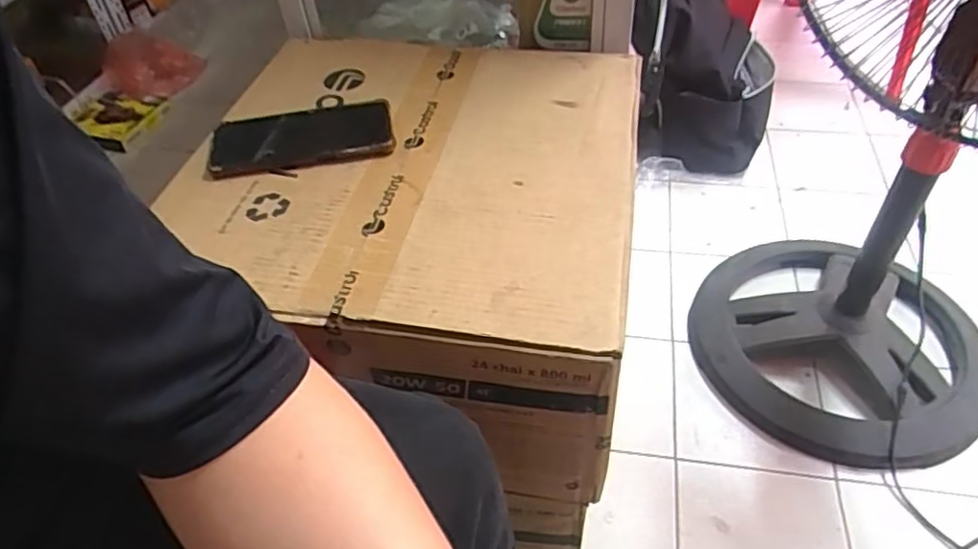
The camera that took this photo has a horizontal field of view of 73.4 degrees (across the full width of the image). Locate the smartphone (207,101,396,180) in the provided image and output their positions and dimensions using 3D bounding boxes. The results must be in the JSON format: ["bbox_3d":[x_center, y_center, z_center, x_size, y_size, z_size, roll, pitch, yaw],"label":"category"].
[{"bbox_3d":[-0.170,-0.124,0.599,0.163,0.009,0.084,-9,46,-5],"label":"smartphone"}]

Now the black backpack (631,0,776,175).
[{"bbox_3d":[0.394,-0.405,1.211,0.263,0.376,0.304,6,46,10],"label":"black backpack"}]

